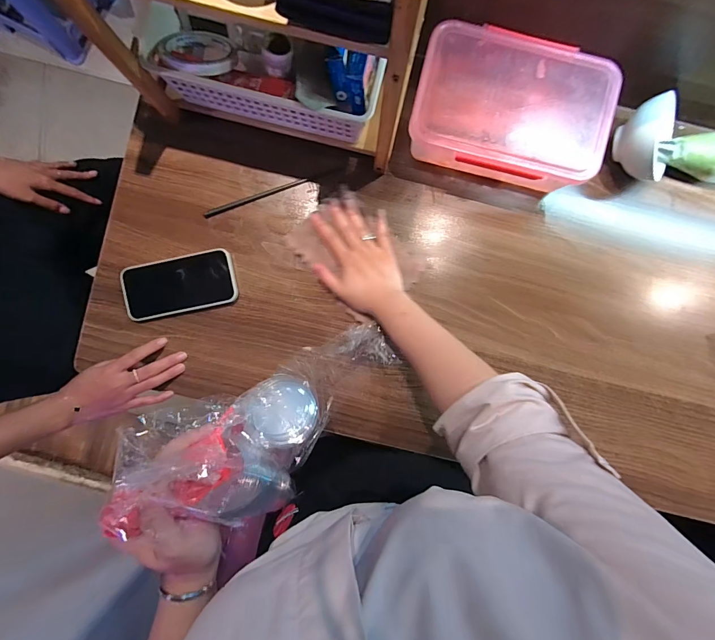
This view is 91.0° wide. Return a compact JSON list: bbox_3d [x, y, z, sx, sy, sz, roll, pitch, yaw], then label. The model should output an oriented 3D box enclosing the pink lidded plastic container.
[{"bbox_3d":[0.206,-0.286,0.496,0.257,0.082,0.173,13,91,-1],"label":"pink lidded plastic container"}]

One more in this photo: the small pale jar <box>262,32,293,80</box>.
[{"bbox_3d":[-0.099,-0.333,0.442,0.037,0.028,0.038,0,91,0],"label":"small pale jar"}]

